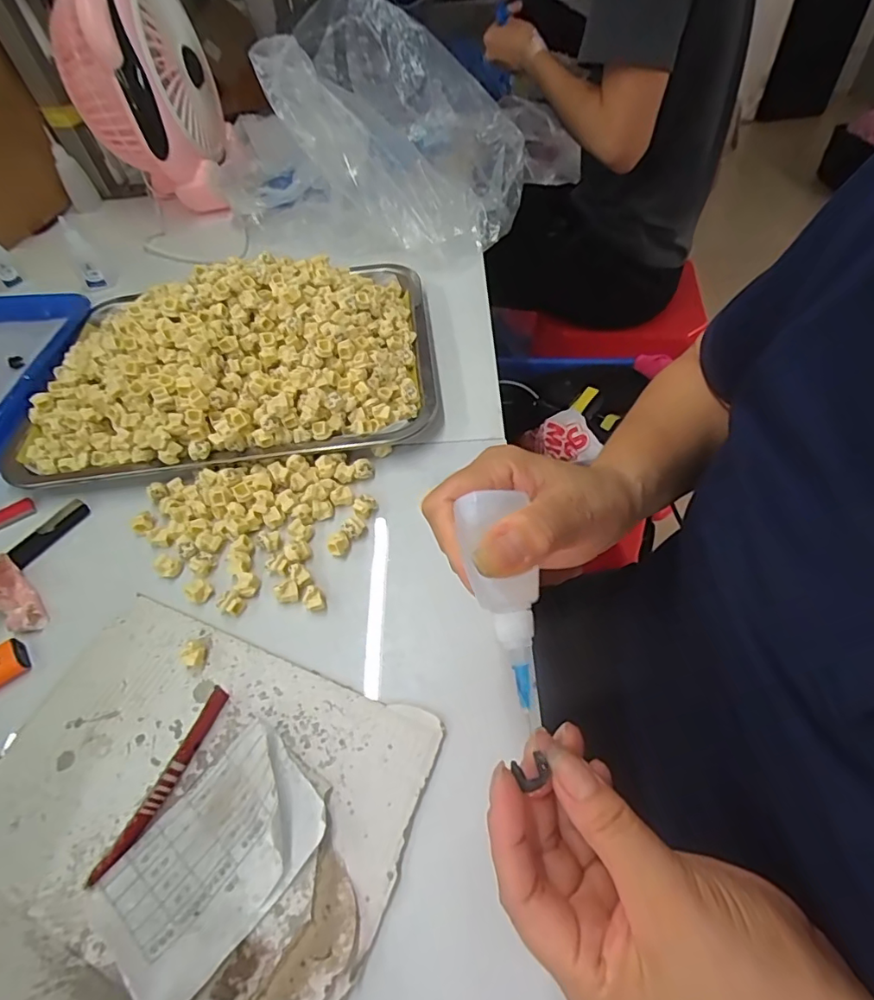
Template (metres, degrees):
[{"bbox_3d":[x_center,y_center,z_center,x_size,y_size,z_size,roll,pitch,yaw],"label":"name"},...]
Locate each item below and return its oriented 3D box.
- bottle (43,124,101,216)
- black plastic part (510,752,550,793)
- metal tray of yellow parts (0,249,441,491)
[{"bbox_3d":[-0.515,-0.459,0.753,0.039,0.089,0.040,-29,57,-16],"label":"bottle"},{"bbox_3d":[0.037,0.107,0.211,0.013,0.005,0.011,-21,55,-10],"label":"black plastic part"},{"bbox_3d":[-0.184,-0.142,0.461,0.350,0.067,0.246,-8,53,-1],"label":"metal tray of yellow parts"}]

